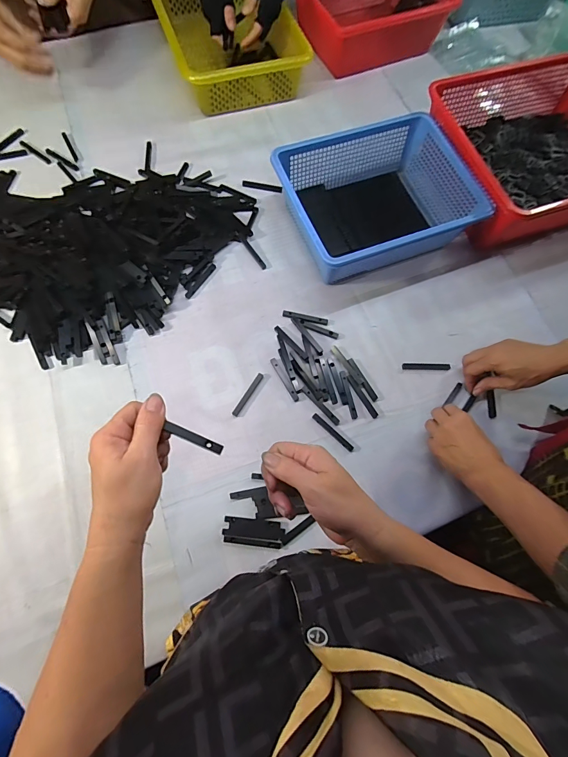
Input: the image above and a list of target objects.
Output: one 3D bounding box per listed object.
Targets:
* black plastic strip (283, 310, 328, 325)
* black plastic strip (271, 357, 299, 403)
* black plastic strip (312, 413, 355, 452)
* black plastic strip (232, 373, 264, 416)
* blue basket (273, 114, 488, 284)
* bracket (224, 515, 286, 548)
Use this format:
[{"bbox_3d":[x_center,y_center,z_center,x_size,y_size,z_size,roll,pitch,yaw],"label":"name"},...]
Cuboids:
[{"bbox_3d":[0.035,-0.100,0.588,0.074,0.005,0.014,10,70,2],"label":"black plastic strip"},{"bbox_3d":[0.001,0.001,0.551,0.010,0.004,0.076,-28,73,-12],"label":"black plastic strip"},{"bbox_3d":[0.072,0.079,0.529,0.076,0.006,0.010,41,74,12],"label":"black plastic strip"},{"bbox_3d":[-0.054,0.024,0.541,0.009,0.004,0.076,30,72,9],"label":"black plastic strip"},{"bbox_3d":[0.150,-0.295,0.608,0.284,0.098,0.231,-19,72,-9],"label":"blue basket"},{"bbox_3d":[-0.040,0.204,0.476,0.079,0.004,0.032,7,70,1],"label":"bracket"}]

